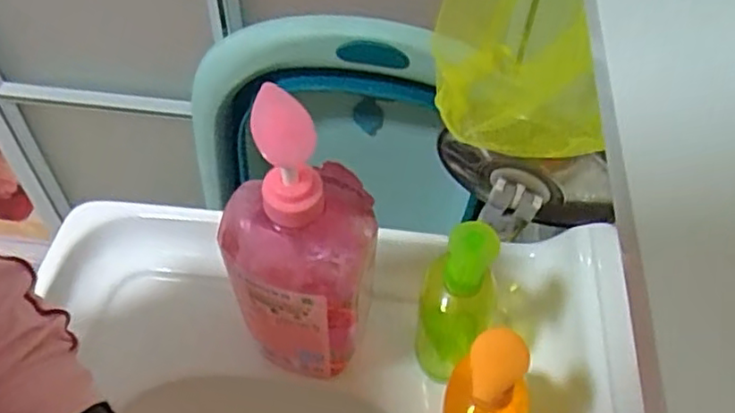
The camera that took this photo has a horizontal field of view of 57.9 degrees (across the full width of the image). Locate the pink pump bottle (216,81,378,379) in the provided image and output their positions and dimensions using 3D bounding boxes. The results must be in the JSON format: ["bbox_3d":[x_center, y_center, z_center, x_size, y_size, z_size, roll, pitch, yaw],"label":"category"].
[{"bbox_3d":[-0.046,0.033,0.441,0.099,0.252,0.068,1,52,-1],"label":"pink pump bottle"}]

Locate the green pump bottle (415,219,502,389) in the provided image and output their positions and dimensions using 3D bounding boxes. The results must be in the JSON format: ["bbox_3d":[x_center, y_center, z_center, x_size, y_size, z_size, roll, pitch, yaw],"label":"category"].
[{"bbox_3d":[0.065,0.067,0.493,0.057,0.157,0.058,1,52,-1],"label":"green pump bottle"}]

